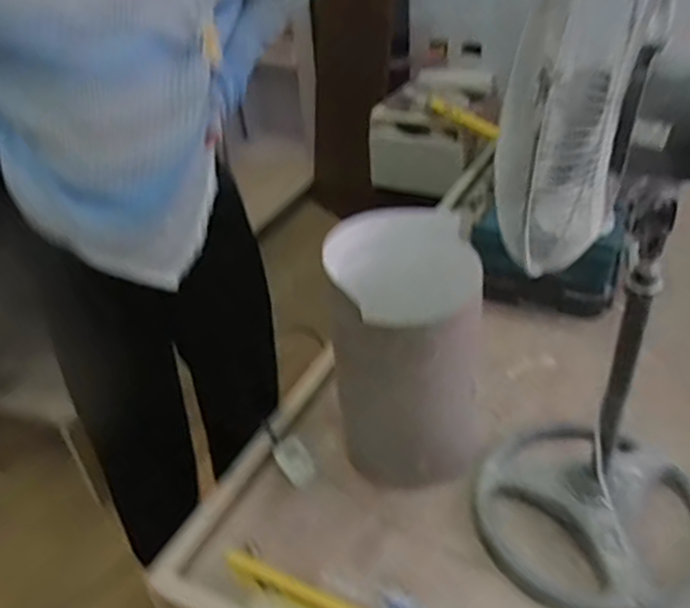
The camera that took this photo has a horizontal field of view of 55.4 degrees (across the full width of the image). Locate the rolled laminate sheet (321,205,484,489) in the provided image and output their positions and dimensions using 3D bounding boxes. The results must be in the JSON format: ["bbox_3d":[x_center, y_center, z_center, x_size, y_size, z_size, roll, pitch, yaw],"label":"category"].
[{"bbox_3d":[0.109,0.090,1.168,0.252,0.413,0.285,-6,37,-1],"label":"rolled laminate sheet"}]

